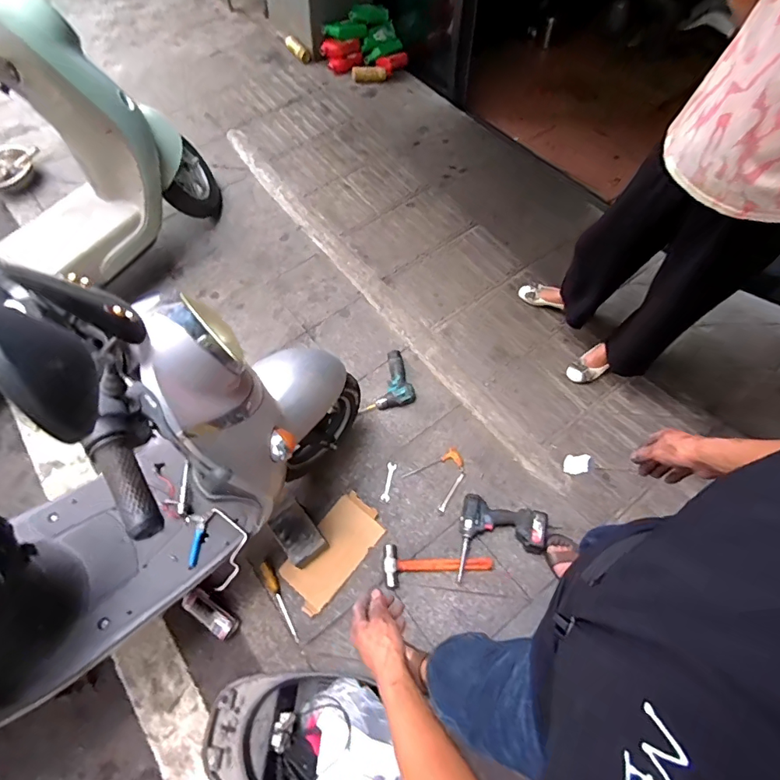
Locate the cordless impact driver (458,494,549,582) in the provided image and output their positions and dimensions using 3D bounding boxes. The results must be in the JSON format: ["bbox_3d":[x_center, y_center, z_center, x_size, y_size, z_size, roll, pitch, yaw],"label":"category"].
[{"bbox_3d":[0.322,0.445,1.332,0.239,0.100,0.237,15,67,8],"label":"cordless impact driver"}]

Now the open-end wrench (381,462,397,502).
[{"bbox_3d":[-0.004,0.301,1.493,0.031,0.006,0.128,13,66,3],"label":"open-end wrench"}]

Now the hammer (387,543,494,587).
[{"bbox_3d":[0.143,0.526,1.357,0.316,0.040,0.110,2,65,-2],"label":"hammer"}]

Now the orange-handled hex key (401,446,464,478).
[{"bbox_3d":[0.148,0.263,1.506,0.204,0.017,0.072,-27,70,-14],"label":"orange-handled hex key"}]

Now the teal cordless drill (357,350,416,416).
[{"bbox_3d":[0.016,-0.006,1.606,0.156,0.053,0.228,24,67,8],"label":"teal cordless drill"}]

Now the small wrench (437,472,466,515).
[{"bbox_3d":[0.198,0.333,1.469,0.020,0.015,0.159,30,68,11],"label":"small wrench"}]

